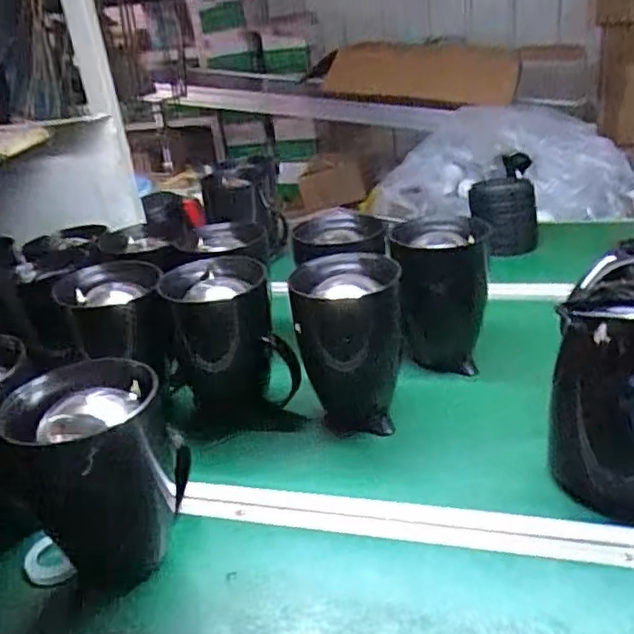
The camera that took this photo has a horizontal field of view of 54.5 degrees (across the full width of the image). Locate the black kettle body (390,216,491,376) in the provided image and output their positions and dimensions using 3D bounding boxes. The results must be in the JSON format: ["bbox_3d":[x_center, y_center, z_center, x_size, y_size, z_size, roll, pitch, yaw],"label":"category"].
[{"bbox_3d":[0.169,-0.039,0.841,0.121,0.186,0.134,-3,25,9],"label":"black kettle body"}]

